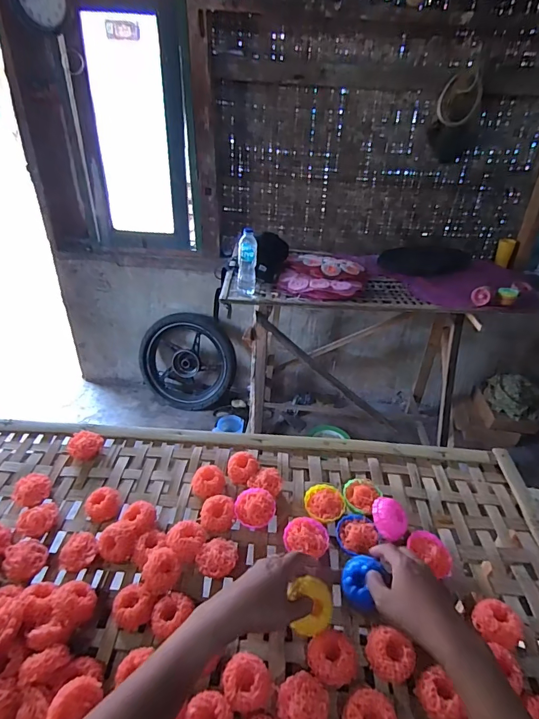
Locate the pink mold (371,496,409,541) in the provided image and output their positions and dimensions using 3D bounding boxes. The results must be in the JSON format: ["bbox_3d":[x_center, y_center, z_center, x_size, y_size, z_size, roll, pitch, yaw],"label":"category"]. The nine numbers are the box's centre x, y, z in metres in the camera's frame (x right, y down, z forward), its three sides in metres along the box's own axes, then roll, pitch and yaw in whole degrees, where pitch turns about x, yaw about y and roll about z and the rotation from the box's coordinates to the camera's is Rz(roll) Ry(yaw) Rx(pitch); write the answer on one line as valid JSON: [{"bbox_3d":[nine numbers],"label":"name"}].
[{"bbox_3d":[0.174,0.231,0.578,0.051,0.030,0.050,9,33,11],"label":"pink mold"}]

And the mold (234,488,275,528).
[{"bbox_3d":[-0.021,0.226,0.604,0.058,0.028,0.058,7,33,7],"label":"mold"}]

